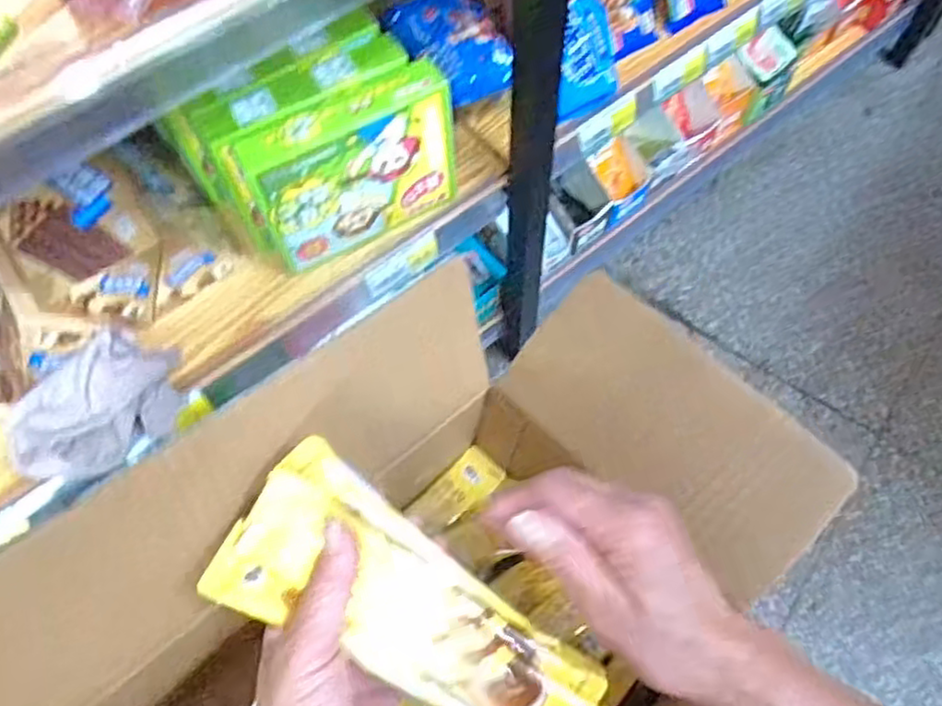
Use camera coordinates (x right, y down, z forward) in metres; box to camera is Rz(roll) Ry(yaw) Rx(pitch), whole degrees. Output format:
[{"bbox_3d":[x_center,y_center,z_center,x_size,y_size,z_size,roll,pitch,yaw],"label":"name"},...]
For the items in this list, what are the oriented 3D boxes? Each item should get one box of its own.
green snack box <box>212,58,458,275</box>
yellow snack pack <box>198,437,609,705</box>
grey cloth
[{"bbox_3d":[-0.104,-0.155,0.602,0.185,0.135,0.048,-28,67,-11],"label":"green snack box"},{"bbox_3d":[-0.024,0.121,0.319,0.182,0.024,0.074,34,70,3],"label":"yellow snack pack"},{"bbox_3d":[-0.293,0.042,0.553,0.138,0.059,0.083,-34,69,-14],"label":"grey cloth"}]

